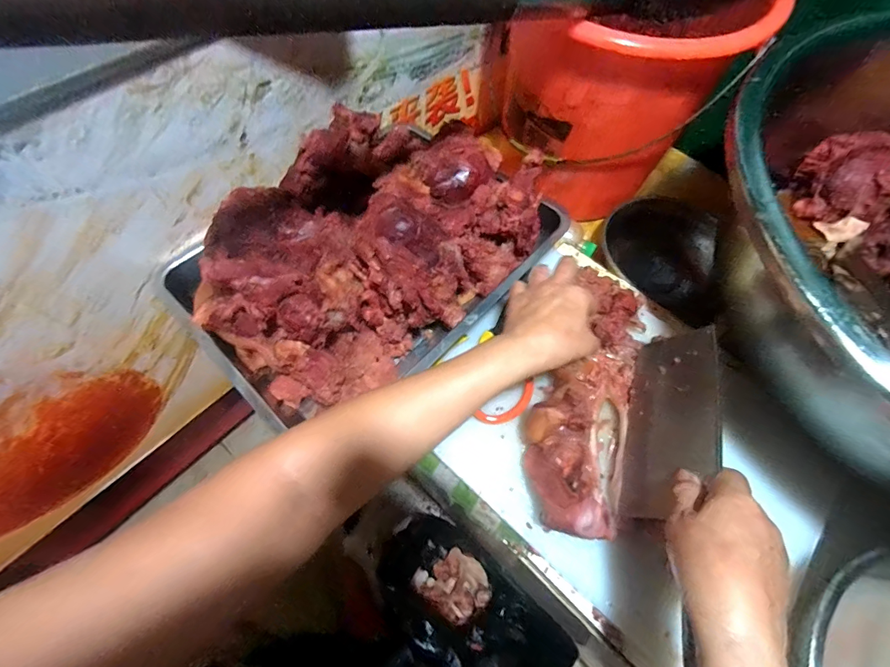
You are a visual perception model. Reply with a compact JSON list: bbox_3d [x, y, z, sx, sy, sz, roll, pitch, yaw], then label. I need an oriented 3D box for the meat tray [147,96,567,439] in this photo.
[{"bbox_3d":[-0.064,-0.097,0.450,0.409,0.108,0.267,-40,71,-19],"label":"meat tray"}]

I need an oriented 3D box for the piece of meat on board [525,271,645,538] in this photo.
[{"bbox_3d":[0.163,0.063,0.420,0.109,0.057,0.288,23,63,10],"label":"piece of meat on board"}]

